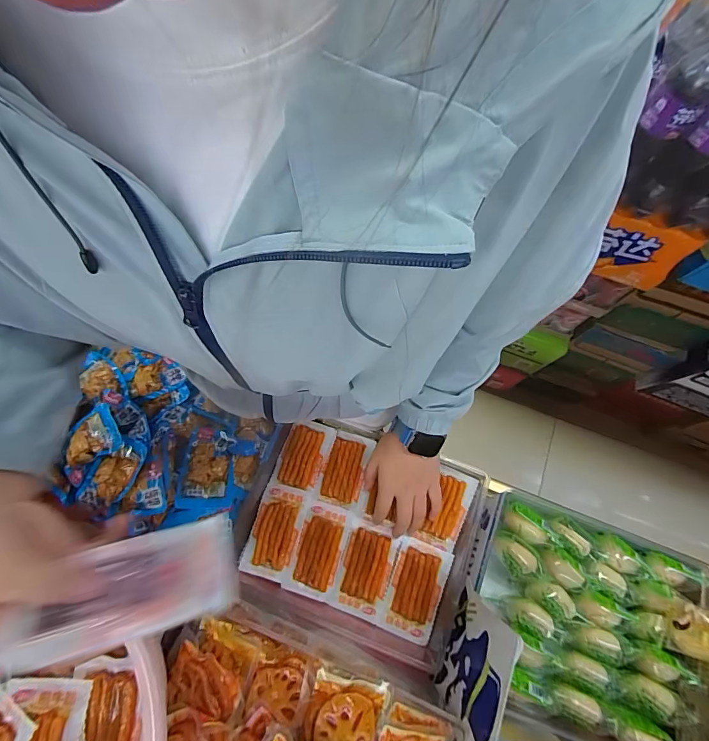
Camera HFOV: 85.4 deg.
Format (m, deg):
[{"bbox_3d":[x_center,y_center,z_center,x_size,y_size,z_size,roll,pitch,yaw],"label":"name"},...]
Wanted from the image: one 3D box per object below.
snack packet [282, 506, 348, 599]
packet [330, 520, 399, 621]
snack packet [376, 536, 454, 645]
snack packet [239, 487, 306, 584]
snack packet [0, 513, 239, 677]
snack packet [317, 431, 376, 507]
[{"bbox_3d":[-0.051,0.248,0.530,0.065,0.008,0.115,16,74,4],"label":"snack packet"},{"bbox_3d":[0.015,0.272,0.528,0.074,0.008,0.113,14,74,3],"label":"packet"},{"bbox_3d":[0.082,0.297,0.522,0.072,0.010,0.117,20,74,5],"label":"snack packet"},{"bbox_3d":[-0.111,0.223,0.532,0.062,0.017,0.112,16,74,4],"label":"snack packet"},{"bbox_3d":[-0.139,0.134,0.242,0.120,0.007,0.065,-6,36,-23],"label":"snack packet"},{"bbox_3d":[-0.013,0.141,0.555,0.059,0.020,0.098,15,74,4],"label":"snack packet"}]

